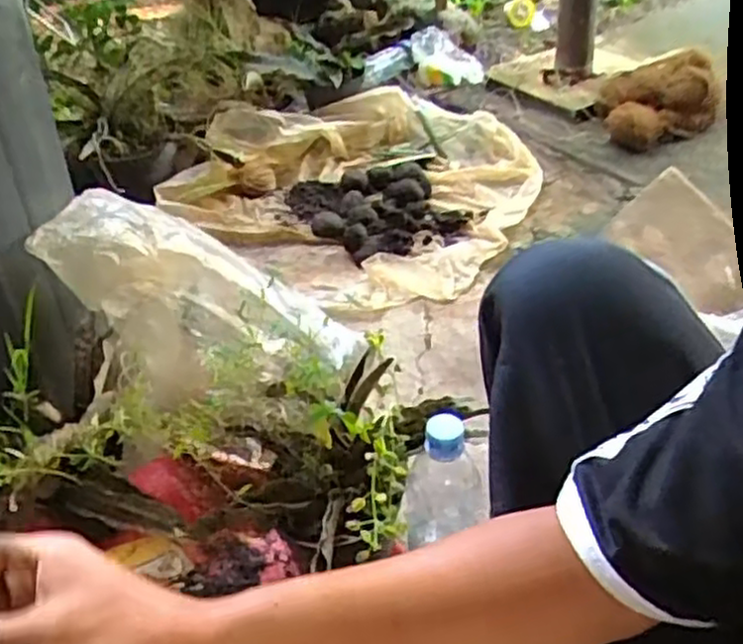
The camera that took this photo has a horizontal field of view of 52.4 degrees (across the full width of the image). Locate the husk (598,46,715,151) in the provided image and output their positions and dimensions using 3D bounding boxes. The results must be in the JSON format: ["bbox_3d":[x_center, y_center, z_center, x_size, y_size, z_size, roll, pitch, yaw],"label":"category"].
[{"bbox_3d":[0.583,-0.452,1.538,0.219,0.132,0.254,7,41,16],"label":"husk"}]

